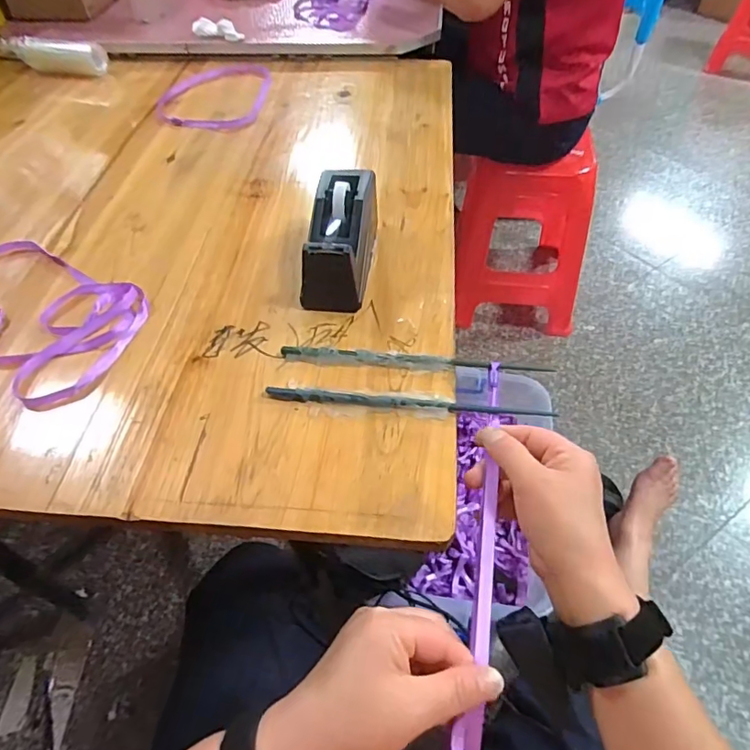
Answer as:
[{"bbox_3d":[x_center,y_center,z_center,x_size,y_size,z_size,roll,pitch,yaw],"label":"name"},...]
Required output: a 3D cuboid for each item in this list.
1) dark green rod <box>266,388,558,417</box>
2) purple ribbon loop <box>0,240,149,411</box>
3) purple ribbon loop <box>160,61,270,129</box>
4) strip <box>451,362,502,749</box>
[{"bbox_3d":[0.028,0.020,0.429,0.233,0.006,0.013,3,50,4],"label":"dark green rod"},{"bbox_3d":[-0.330,-0.069,0.511,0.257,0.012,0.138,31,58,25],"label":"purple ribbon loop"},{"bbox_3d":[-0.251,-0.444,0.822,0.154,0.009,0.232,0,50,2],"label":"purple ribbon loop"},{"bbox_3d":[0.079,0.110,0.378,0.015,0.034,0.282,7,58,8],"label":"strip"}]

